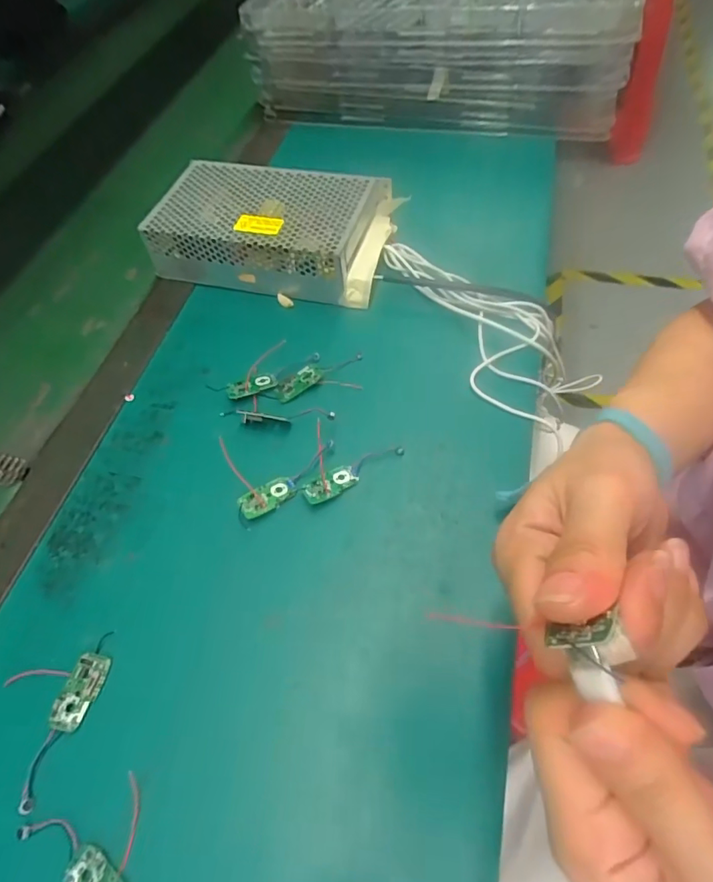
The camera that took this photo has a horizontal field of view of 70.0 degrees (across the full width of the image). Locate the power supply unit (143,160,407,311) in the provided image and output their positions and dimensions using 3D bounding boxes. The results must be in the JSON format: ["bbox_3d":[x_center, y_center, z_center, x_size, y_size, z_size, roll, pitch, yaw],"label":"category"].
[{"bbox_3d":[-0.075,-0.186,0.455,0.199,0.063,0.111,9,57,11],"label":"power supply unit"}]

